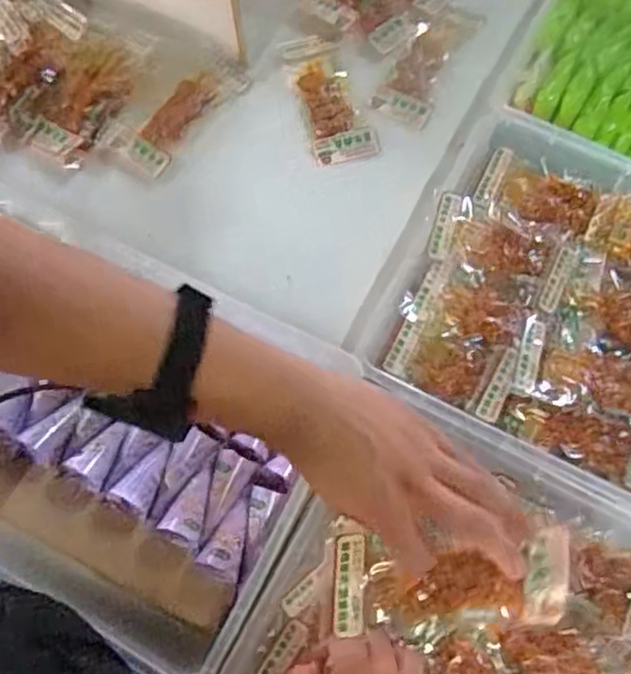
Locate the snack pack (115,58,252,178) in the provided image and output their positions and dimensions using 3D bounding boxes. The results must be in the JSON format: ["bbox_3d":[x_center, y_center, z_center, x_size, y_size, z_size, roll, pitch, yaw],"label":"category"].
[{"bbox_3d":[-0.135,-0.235,0.717,0.060,0.012,0.152,41,77,14],"label":"snack pack"}]

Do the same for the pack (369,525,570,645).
[{"bbox_3d":[0.103,0.172,0.452,0.137,0.016,0.065,-6,101,-10],"label":"pack"}]

